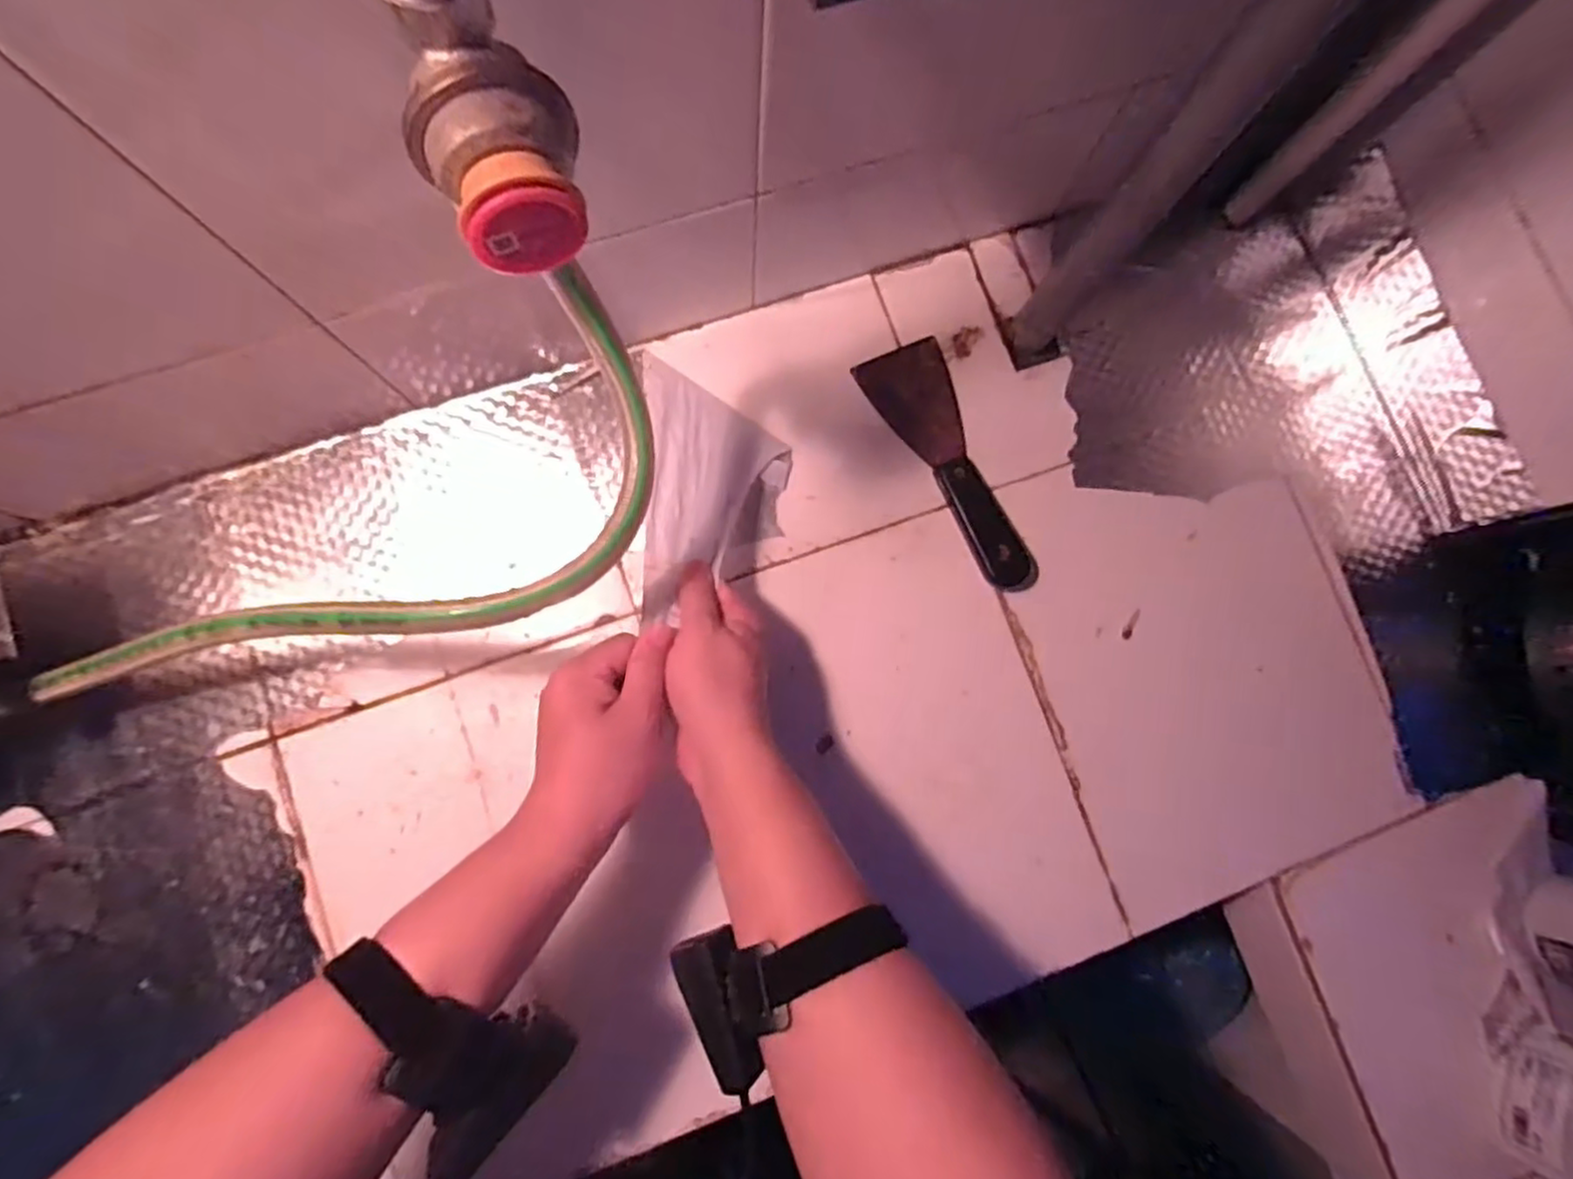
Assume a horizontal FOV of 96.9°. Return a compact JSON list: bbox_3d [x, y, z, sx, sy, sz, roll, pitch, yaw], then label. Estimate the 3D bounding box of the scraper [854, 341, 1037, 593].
[{"bbox_3d":[0.124,-0.091,0.512,0.061,0.016,0.198,-25,87,-7],"label":"scraper"}]

